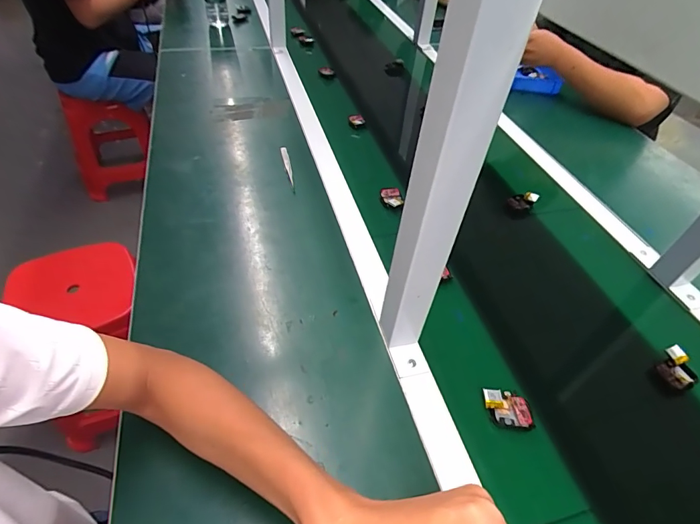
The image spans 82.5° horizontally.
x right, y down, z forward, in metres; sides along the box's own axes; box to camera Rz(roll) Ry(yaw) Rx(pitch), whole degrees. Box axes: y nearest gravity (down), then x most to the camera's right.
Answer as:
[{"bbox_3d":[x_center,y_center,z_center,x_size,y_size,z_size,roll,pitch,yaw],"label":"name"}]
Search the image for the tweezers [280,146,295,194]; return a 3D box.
[{"bbox_3d":[-0.113,-0.172,0.727,0.013,0.013,0.140,-8,46,-12],"label":"tweezers"}]

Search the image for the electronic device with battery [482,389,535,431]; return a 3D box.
[{"bbox_3d":[0.176,0.165,0.444,0.053,0.013,0.037,9,45,4],"label":"electronic device with battery"}]

